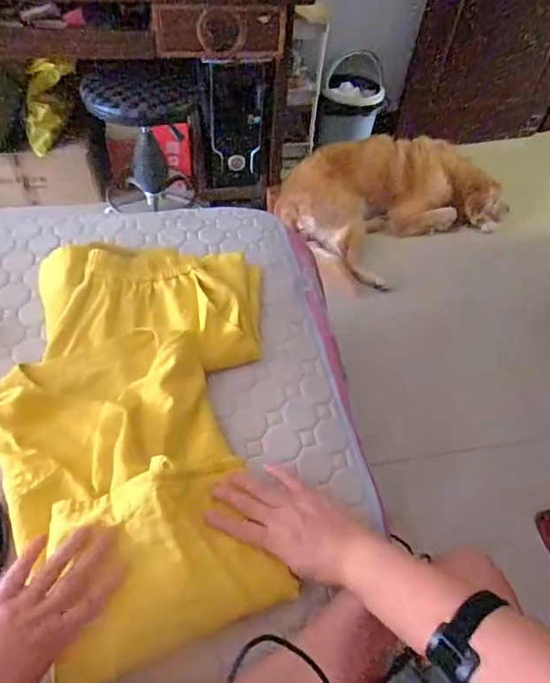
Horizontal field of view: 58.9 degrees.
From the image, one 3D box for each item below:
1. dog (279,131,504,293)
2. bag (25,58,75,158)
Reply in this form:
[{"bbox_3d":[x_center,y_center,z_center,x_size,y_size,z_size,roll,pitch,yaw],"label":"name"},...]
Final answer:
[{"bbox_3d":[0.416,-0.514,1.750,0.732,0.288,0.439,-24,57,-22],"label":"dog"},{"bbox_3d":[-0.715,-0.729,1.524,0.055,0.286,0.101,40,34,24],"label":"bag"}]

